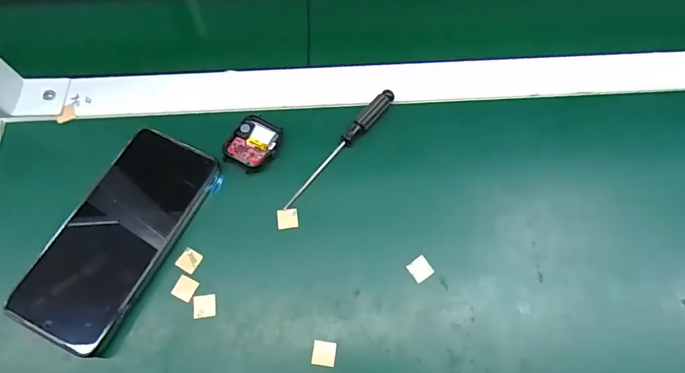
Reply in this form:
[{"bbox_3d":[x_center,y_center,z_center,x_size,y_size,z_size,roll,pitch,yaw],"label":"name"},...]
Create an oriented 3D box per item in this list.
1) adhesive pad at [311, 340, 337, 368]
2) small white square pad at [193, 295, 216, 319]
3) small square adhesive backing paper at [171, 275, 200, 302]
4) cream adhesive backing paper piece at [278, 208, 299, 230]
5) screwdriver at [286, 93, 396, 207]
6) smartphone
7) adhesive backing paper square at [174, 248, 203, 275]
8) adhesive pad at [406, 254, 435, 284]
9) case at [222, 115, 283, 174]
[{"bbox_3d":[-0.013,0.115,0.283,0.015,0.004,0.016,8,70,3],"label":"adhesive pad"},{"bbox_3d":[-0.099,0.086,0.295,0.015,0.004,0.015,-6,70,-3],"label":"small white square pad"},{"bbox_3d":[-0.115,0.074,0.299,0.016,0.004,0.016,25,71,9],"label":"small square adhesive backing paper"},{"bbox_3d":[-0.042,0.025,0.319,0.015,0.004,0.015,-7,70,-3],"label":"cream adhesive backing paper piece"},{"bbox_3d":[-0.001,-0.032,0.335,0.014,0.012,0.130,39,74,13],"label":"screwdriver"},{"bbox_3d":[-0.164,0.034,0.308,0.078,0.014,0.160,23,71,8],"label":"smartphone"},{"bbox_3d":[-0.114,0.055,0.306,0.015,0.004,0.016,25,71,9],"label":"adhesive backing paper square"},{"bbox_3d":[0.058,0.061,0.304,0.016,0.004,0.016,-34,73,-12],"label":"adhesive pad"},{"bbox_3d":[-0.072,-0.035,0.337,0.038,0.008,0.045,28,72,10],"label":"case"}]

